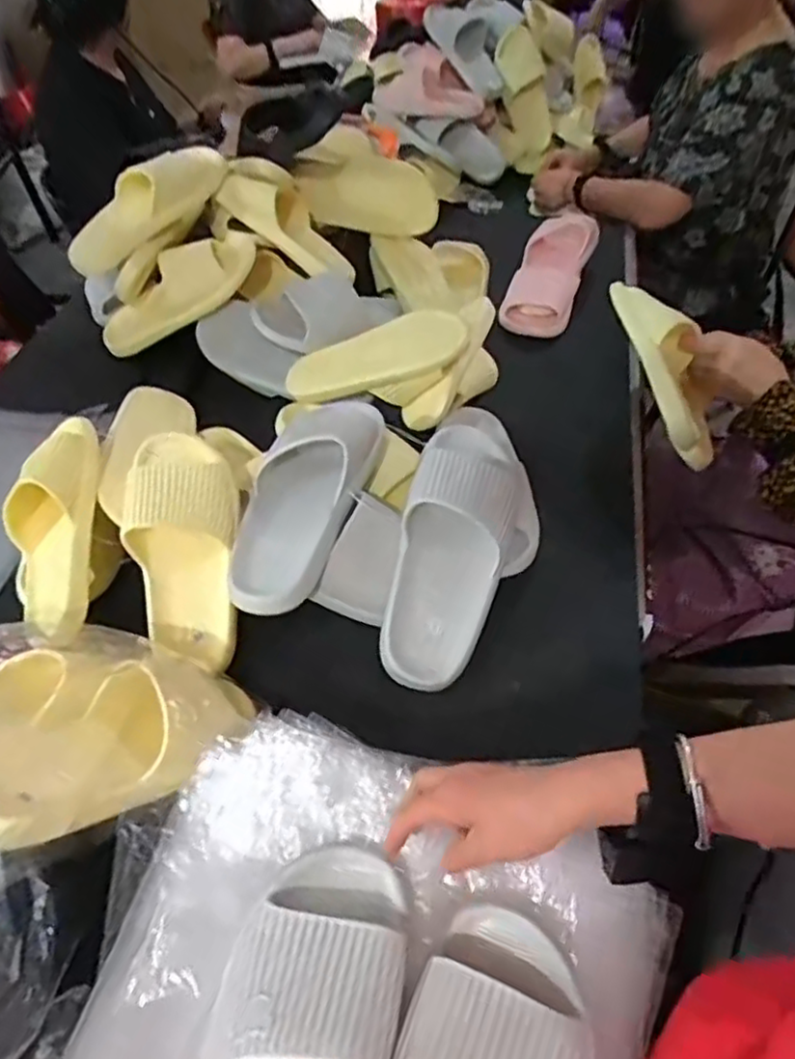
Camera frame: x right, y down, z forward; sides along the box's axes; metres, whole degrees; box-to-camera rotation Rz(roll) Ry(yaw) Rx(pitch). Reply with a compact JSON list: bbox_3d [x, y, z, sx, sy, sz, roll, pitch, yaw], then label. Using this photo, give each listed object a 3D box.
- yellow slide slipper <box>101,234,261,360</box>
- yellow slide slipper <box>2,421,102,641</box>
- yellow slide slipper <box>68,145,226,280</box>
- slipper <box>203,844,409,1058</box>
[{"bbox_3d":[-0.326,-0.350,0.997,0.263,0.072,0.111,-35,50,5],"label":"yellow slide slipper"},{"bbox_3d":[-0.351,-0.007,0.690,0.097,0.068,0.243,-5,73,-1],"label":"yellow slide slipper"},{"bbox_3d":[-0.366,-0.473,0.995,0.272,0.085,0.084,-41,55,-6],"label":"yellow slide slipper"},{"bbox_3d":[-0.062,0.308,0.379,0.100,0.071,0.258,10,54,12],"label":"slipper"}]

